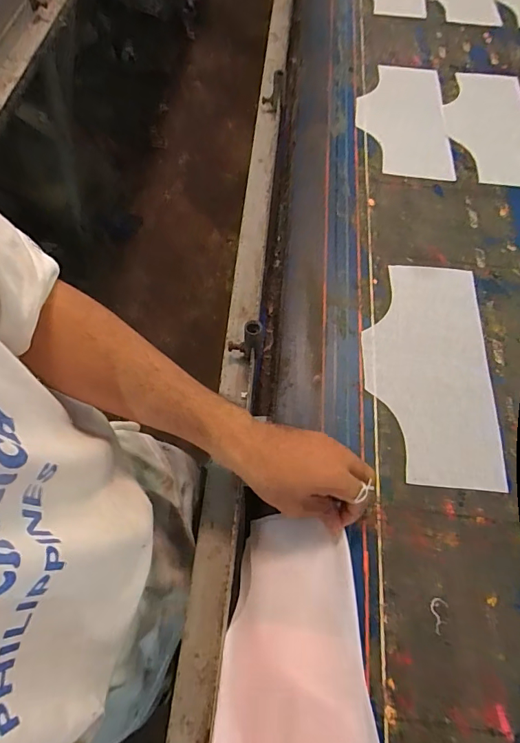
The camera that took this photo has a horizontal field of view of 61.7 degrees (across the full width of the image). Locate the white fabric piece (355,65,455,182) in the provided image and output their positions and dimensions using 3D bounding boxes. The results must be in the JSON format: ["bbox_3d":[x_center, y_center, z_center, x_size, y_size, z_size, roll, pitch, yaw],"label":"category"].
[{"bbox_3d":[0.247,-0.444,0.762,0.148,0.008,0.304,5,64,1],"label":"white fabric piece"}]

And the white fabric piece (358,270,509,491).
[{"bbox_3d":[0.207,-0.010,0.542,0.151,0.006,0.299,5,64,1],"label":"white fabric piece"}]

